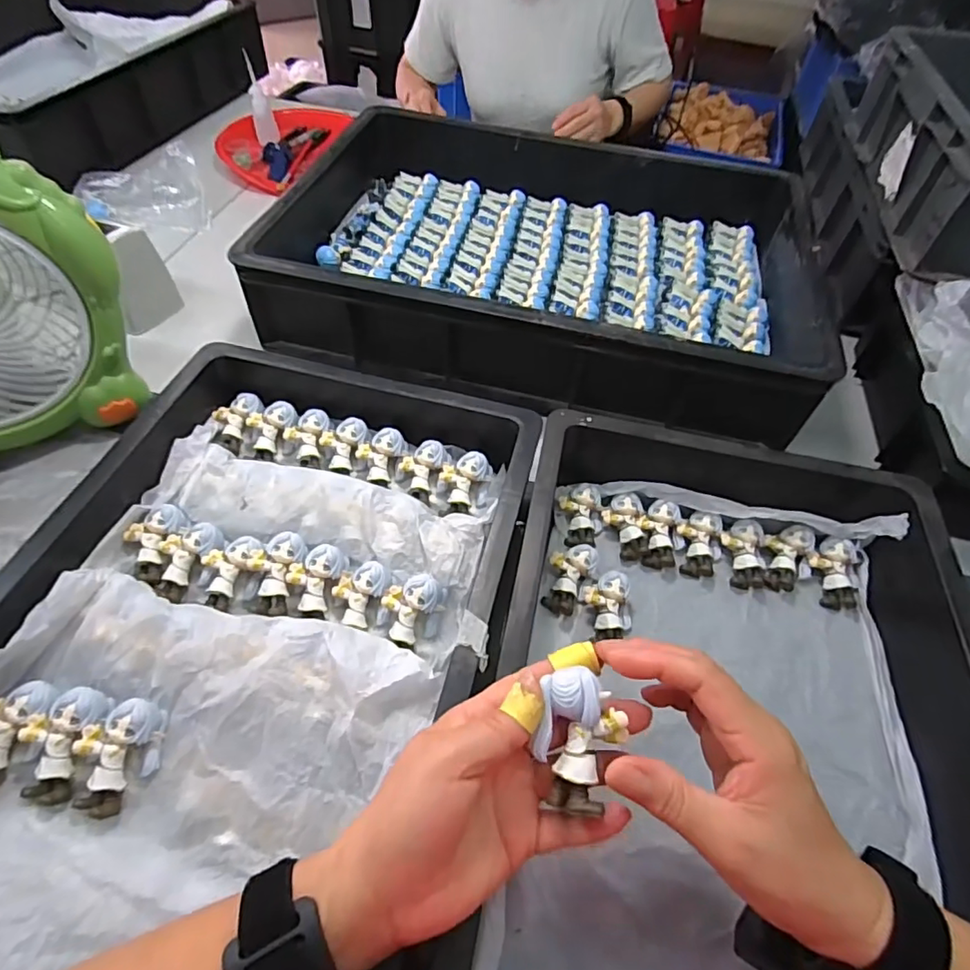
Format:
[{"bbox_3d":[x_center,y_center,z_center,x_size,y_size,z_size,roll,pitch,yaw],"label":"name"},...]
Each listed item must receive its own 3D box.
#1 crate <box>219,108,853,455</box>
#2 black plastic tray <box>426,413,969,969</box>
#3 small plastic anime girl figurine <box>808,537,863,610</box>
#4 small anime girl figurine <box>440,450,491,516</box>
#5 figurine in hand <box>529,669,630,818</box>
[{"bbox_3d":[0.068,-0.262,0.649,0.568,0.108,0.394,13,53,6],"label":"crate"},{"bbox_3d":[0.157,0.146,0.370,0.310,0.094,0.474,12,53,5],"label":"black plastic tray"},{"bbox_3d":[0.298,0.075,0.468,0.038,0.026,0.054,18,54,9],"label":"small plastic anime girl figurine"},{"bbox_3d":[-0.019,-0.003,0.474,0.050,0.019,0.050,6,79,8],"label":"small anime girl figurine"},{"bbox_3d":[0.044,0.120,0.260,0.037,0.032,0.057,13,75,1],"label":"figurine in hand"}]

